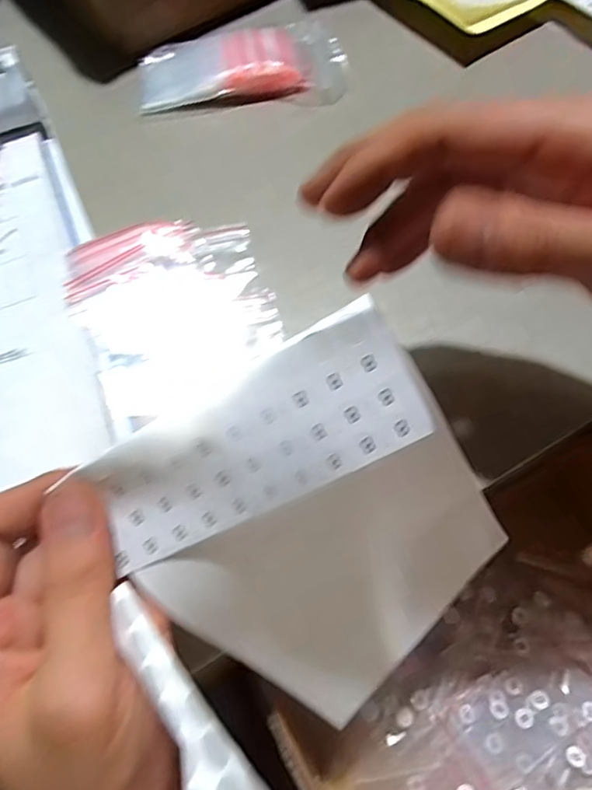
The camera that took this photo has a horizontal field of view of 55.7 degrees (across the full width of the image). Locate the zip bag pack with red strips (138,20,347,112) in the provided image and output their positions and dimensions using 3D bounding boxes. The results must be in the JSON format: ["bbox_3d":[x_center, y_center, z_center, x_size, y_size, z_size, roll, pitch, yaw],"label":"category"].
[{"bbox_3d":[-0.040,-0.238,0.398,0.145,0.015,0.070,-5,64,1],"label":"zip bag pack with red strips"}]

